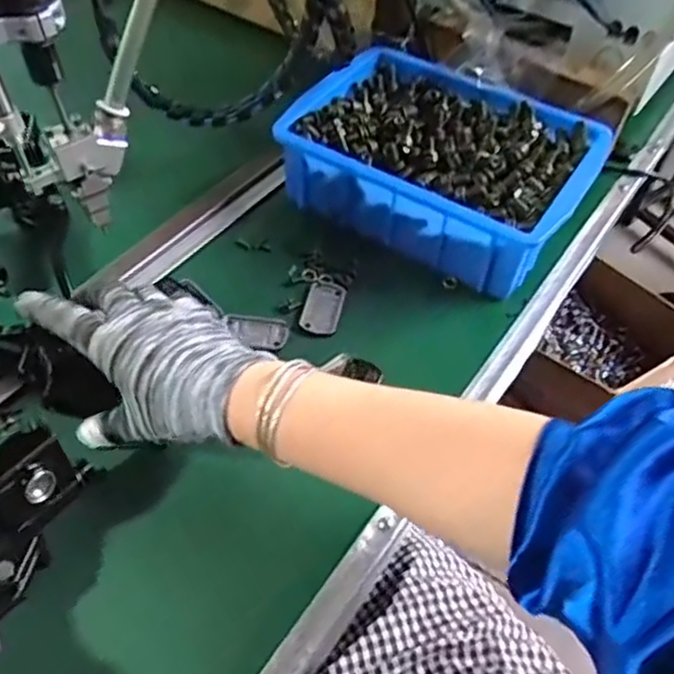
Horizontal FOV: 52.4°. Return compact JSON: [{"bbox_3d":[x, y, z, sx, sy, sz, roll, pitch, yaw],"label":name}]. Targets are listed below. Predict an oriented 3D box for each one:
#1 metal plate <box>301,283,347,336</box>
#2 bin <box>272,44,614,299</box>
[{"bbox_3d":[-0.010,-0.025,0.539,0.029,0.004,0.052,13,51,4],"label":"metal plate"},{"bbox_3d":[0.089,-0.154,0.605,0.241,0.073,0.174,29,54,17],"label":"bin"}]

